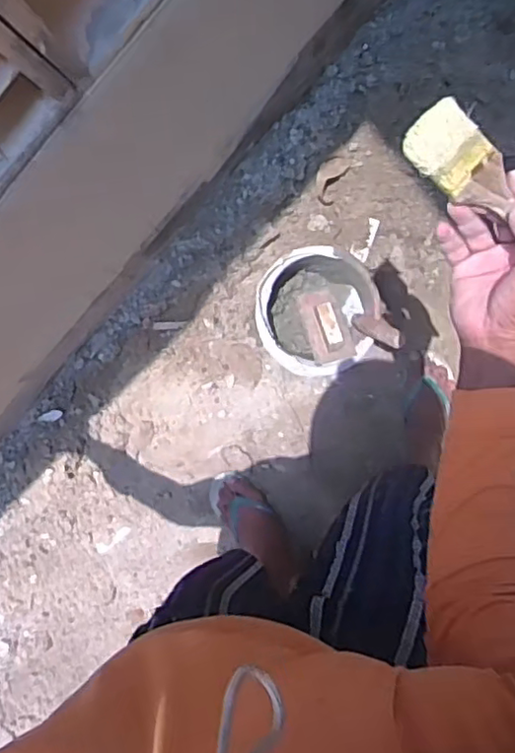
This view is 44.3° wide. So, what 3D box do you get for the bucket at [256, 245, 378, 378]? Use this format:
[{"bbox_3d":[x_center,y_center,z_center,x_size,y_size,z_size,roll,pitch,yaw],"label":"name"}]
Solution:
[{"bbox_3d":[0.124,-0.131,1.288,0.227,0.174,0.247,1,95,7],"label":"bucket"}]

